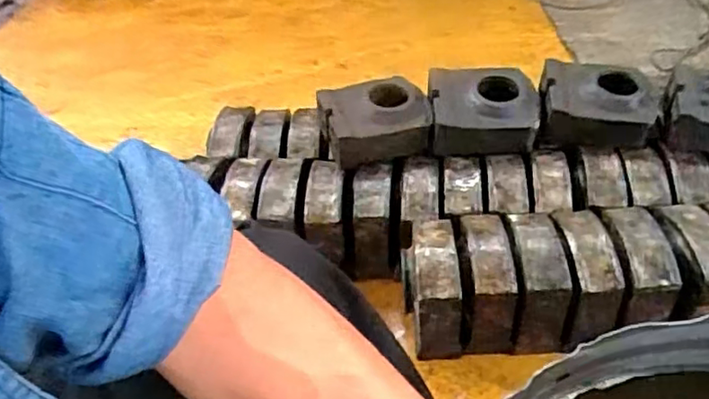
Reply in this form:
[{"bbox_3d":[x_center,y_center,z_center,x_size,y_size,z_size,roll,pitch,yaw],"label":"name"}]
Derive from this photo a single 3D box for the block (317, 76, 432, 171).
[{"bbox_3d":[0.038,-0.139,1.113,0.180,0.093,0.152,-14,44,-7],"label":"block"}]

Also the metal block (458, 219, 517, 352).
[{"bbox_3d":[0.205,0.134,0.975,0.073,0.160,0.166,-5,44,2],"label":"metal block"}]

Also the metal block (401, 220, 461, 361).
[{"bbox_3d":[0.121,0.141,0.979,0.080,0.162,0.154,-6,44,1],"label":"metal block"}]

